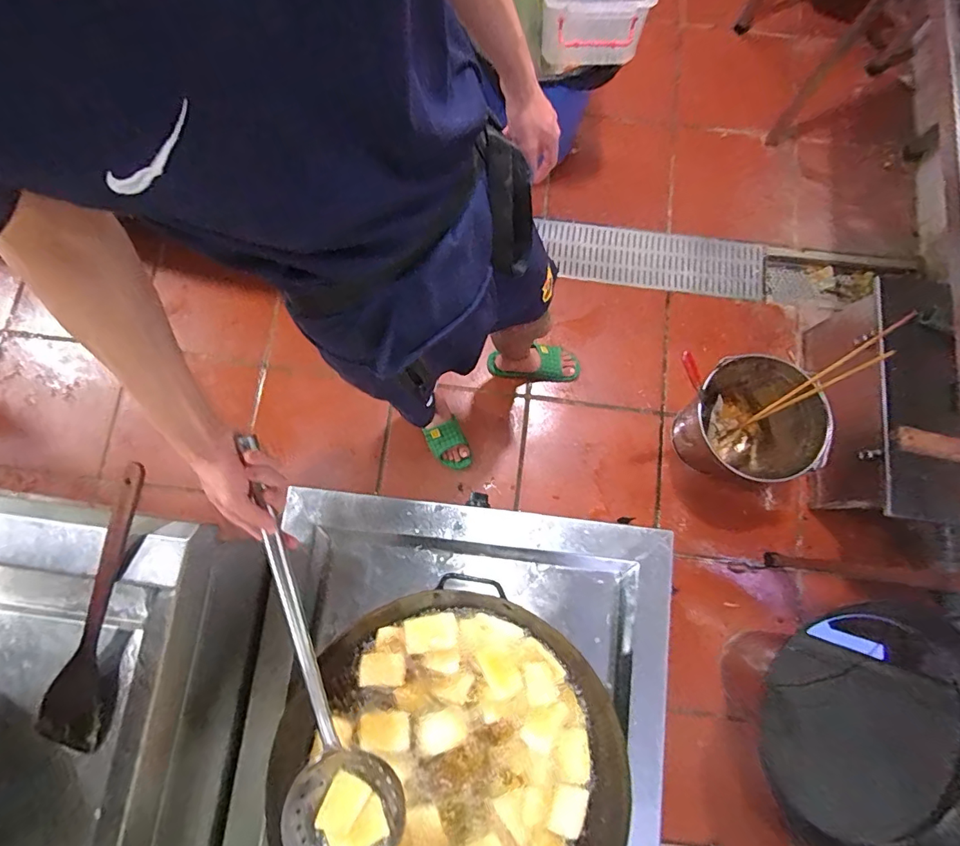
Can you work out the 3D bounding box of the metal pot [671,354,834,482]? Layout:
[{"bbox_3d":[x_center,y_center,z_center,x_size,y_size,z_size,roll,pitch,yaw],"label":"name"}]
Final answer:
[{"bbox_3d":[0.696,0.012,1.315,0.277,0.297,0.304,0,79,0],"label":"metal pot"}]

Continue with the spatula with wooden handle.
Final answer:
[{"bbox_3d":[-0.471,0.228,0.614,0.082,0.028,0.346,15,91,6],"label":"spatula with wooden handle"}]

